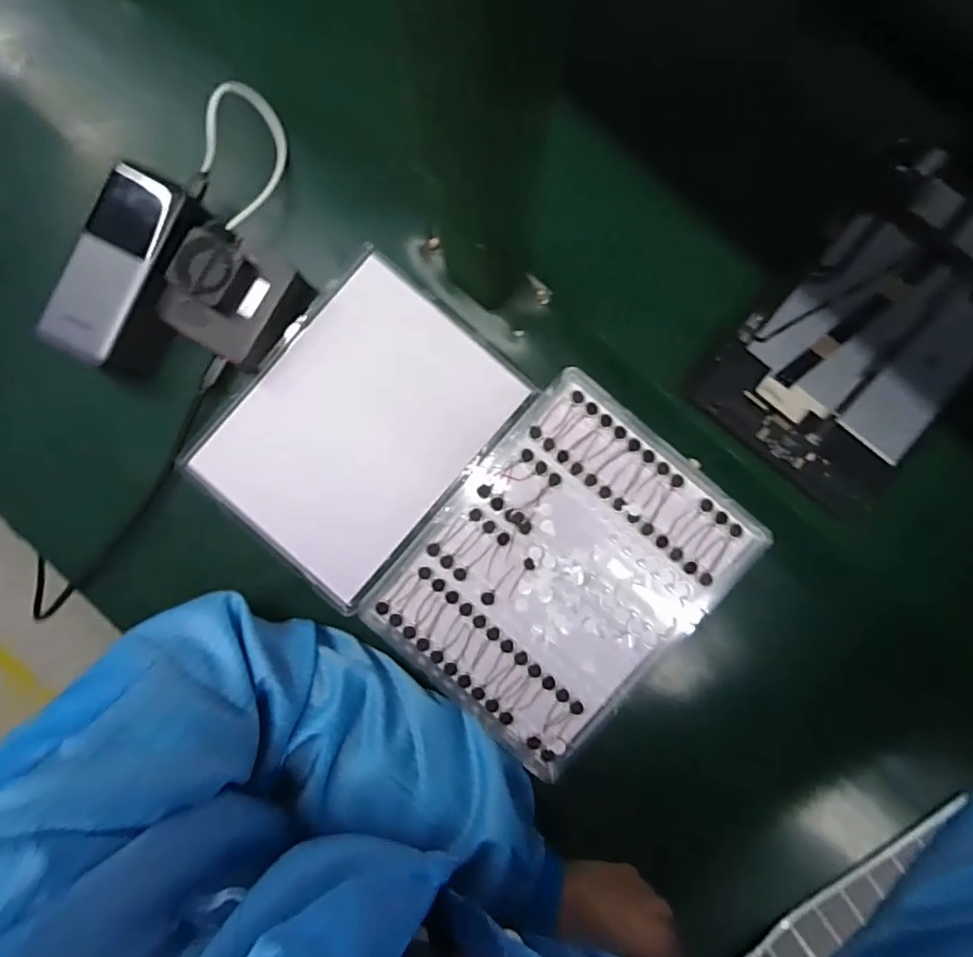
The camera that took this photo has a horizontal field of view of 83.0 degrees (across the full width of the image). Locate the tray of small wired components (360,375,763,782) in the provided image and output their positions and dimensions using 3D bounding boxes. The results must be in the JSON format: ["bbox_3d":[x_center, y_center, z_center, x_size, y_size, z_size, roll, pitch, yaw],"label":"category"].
[{"bbox_3d":[0.050,0.061,0.366,0.169,0.038,0.214,41,89,2],"label":"tray of small wired components"}]

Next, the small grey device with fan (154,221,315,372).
[{"bbox_3d":[-0.168,-0.120,0.370,0.075,0.039,0.074,31,87,1],"label":"small grey device with fan"}]

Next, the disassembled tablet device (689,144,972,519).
[{"bbox_3d":[0.269,-0.105,0.377,0.146,0.014,0.238,38,89,2],"label":"disassembled tablet device"}]

